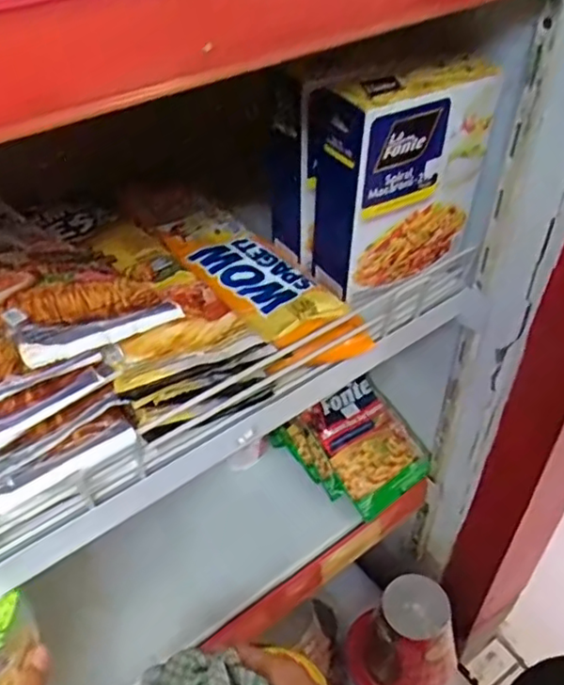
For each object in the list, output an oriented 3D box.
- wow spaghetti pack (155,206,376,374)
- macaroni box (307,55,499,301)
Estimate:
[{"bbox_3d":[-0.020,-0.046,0.487,0.082,0.036,0.178,-24,46,-25],"label":"wow spaghetti pack"},{"bbox_3d":[0.081,-0.119,0.452,0.114,0.149,0.060,-25,47,-26],"label":"macaroni box"}]

